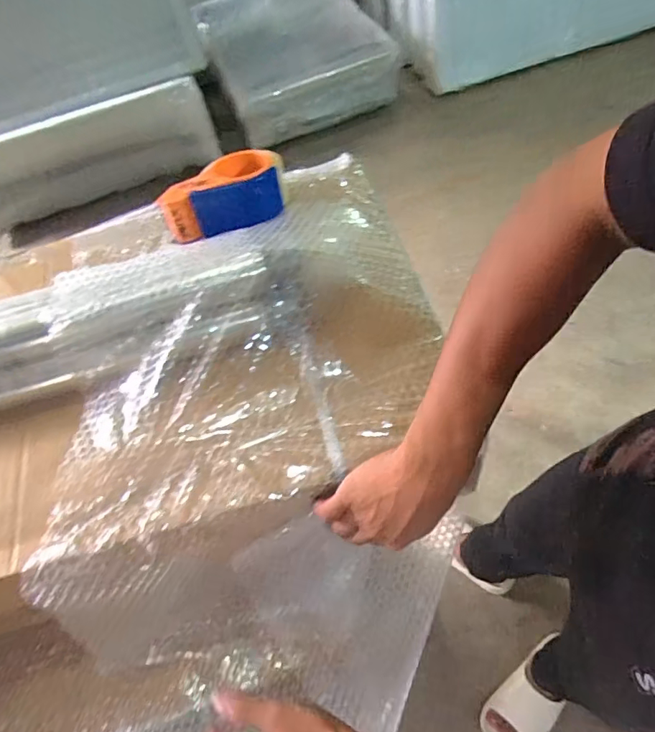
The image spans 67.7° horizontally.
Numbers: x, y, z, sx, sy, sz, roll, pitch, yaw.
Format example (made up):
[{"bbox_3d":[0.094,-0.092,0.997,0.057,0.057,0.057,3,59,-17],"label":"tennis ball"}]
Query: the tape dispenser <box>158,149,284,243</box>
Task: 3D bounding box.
[{"bbox_3d":[-0.139,-0.237,0.662,0.169,0.061,0.096,-20,57,-4],"label":"tape dispenser"}]

